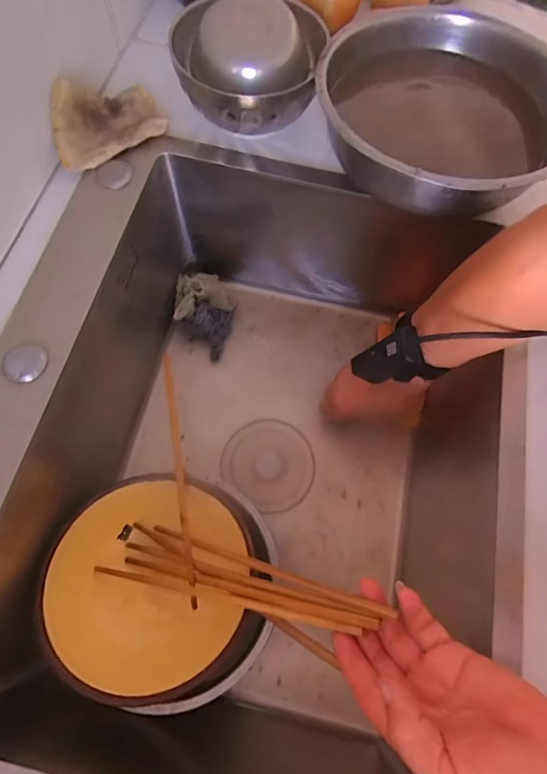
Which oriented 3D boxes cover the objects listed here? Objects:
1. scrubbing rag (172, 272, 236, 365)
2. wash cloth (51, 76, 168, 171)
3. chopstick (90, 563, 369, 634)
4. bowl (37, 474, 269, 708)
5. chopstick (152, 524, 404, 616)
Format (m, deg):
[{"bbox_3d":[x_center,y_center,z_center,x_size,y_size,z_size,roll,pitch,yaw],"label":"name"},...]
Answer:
[{"bbox_3d":[-0.087,-0.095,0.569,0.070,0.044,0.110,-9,69,-6],"label":"scrubbing rag"},{"bbox_3d":[-0.169,-0.270,0.439,0.115,0.058,0.076,-35,74,-14],"label":"wash cloth"},{"bbox_3d":[-0.054,0.171,0.365,0.253,0.013,0.008,-2,66,28],"label":"chopstick"},{"bbox_3d":[-0.107,0.170,0.400,0.187,0.085,0.172,-1,69,-2],"label":"bowl"},{"bbox_3d":[-0.020,0.147,0.371,0.238,0.008,0.007,3,64,37],"label":"chopstick"}]

